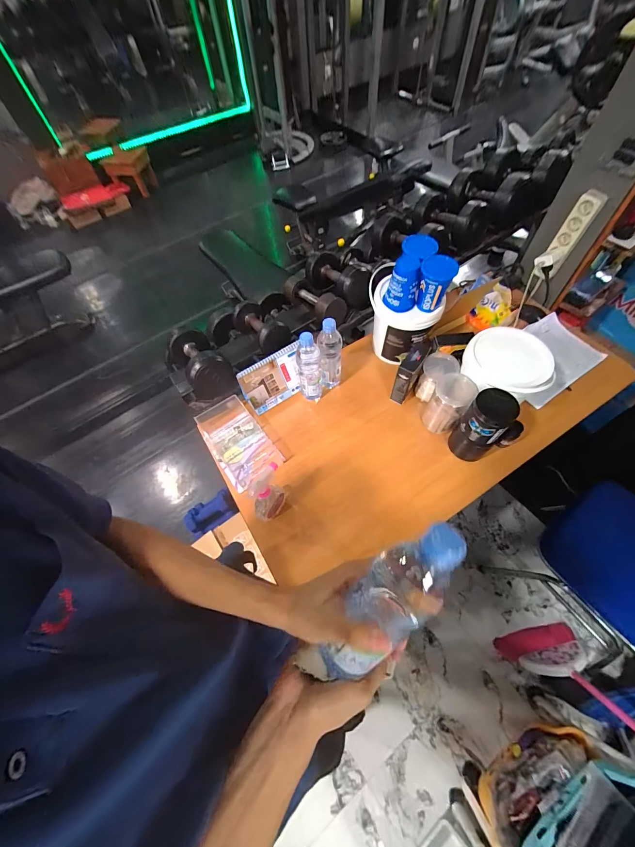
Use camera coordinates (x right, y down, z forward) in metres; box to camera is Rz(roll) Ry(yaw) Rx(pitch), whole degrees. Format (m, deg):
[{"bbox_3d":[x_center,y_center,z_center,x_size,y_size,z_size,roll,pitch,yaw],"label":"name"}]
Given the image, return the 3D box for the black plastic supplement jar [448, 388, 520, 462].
[{"bbox_3d":[0.409,0.013,0.800,0.092,0.226,0.091,-2,60,3],"label":"black plastic supplement jar"}]

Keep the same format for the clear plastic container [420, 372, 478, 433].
[{"bbox_3d":[0.356,-0.057,0.869,0.099,0.170,0.101,-2,60,3],"label":"clear plastic container"}]

